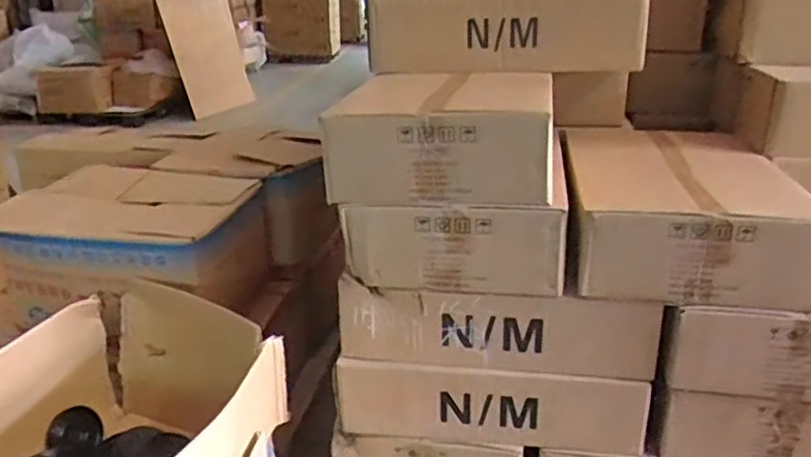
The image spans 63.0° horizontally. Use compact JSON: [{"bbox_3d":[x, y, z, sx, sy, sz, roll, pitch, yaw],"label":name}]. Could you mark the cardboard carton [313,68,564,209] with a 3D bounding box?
[{"bbox_3d":[0.101,-0.210,1.455,0.459,0.202,0.498,4,22,10],"label":"cardboard carton"}]

